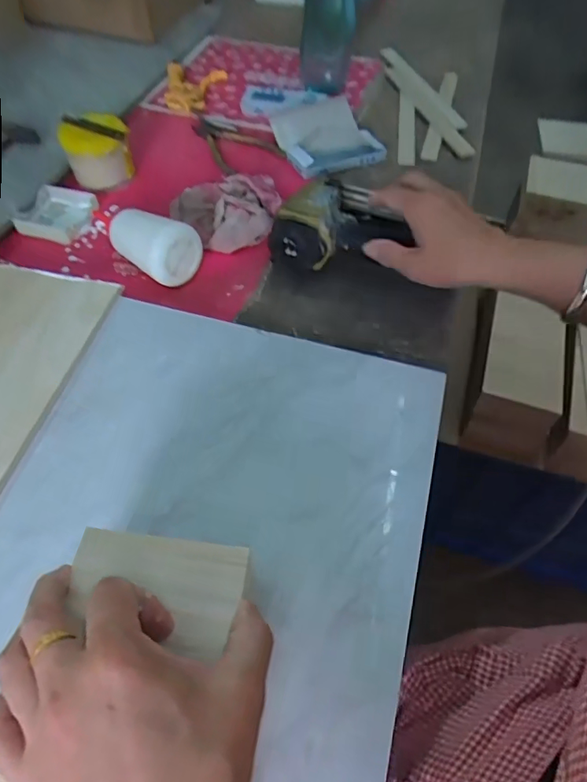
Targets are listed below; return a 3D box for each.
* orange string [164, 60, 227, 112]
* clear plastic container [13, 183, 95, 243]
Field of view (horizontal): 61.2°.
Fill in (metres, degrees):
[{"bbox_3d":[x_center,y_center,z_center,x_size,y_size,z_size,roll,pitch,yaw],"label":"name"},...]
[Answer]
[{"bbox_3d":[-0.152,-0.481,0.773,0.092,0.022,0.151,-4,54,-5],"label":"orange string"},{"bbox_3d":[-0.281,-0.212,0.596,0.076,0.021,0.081,11,54,6],"label":"clear plastic container"}]

